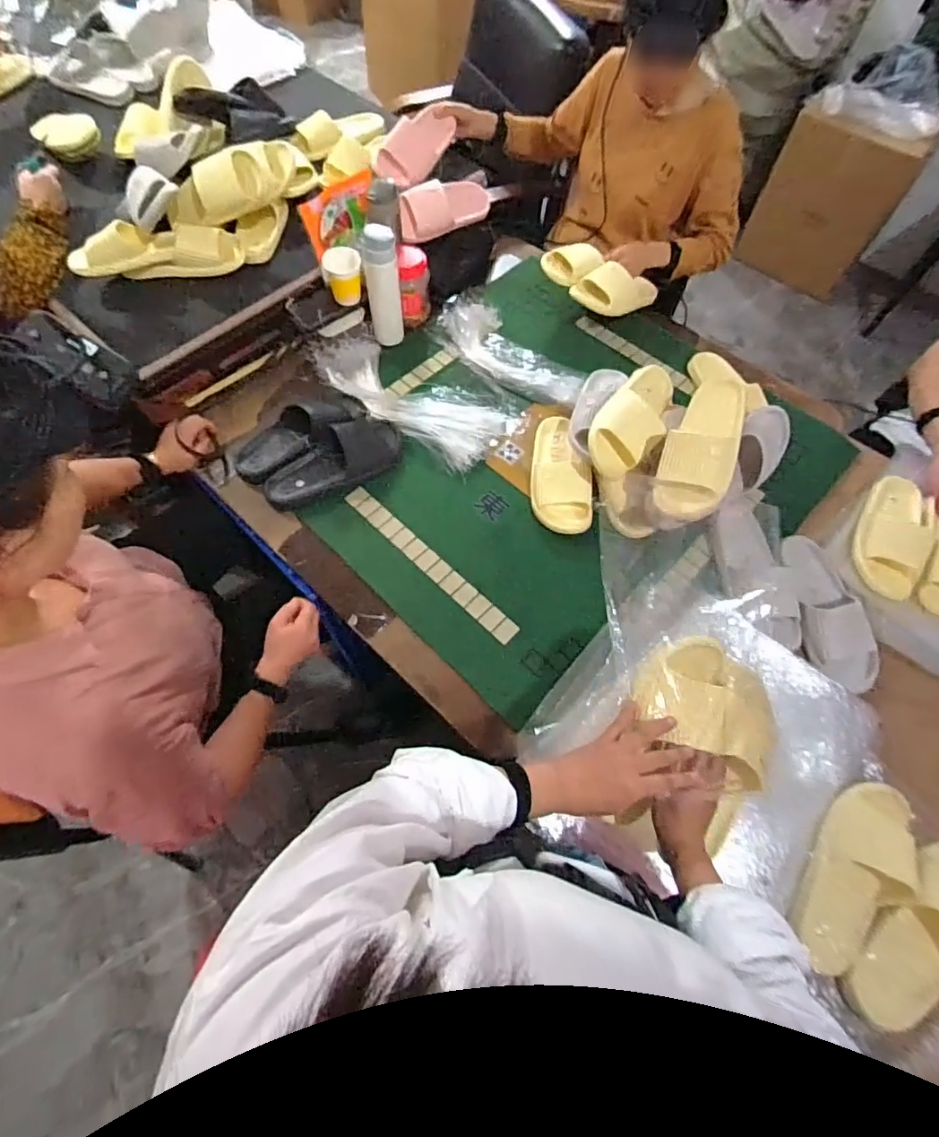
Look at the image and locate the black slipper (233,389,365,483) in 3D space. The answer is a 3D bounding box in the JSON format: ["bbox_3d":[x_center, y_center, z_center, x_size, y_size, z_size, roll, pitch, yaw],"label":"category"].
[{"bbox_3d":[-0.317,-0.255,1.012,0.264,0.077,0.117,-30,69,-16],"label":"black slipper"}]

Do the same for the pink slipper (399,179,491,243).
[{"bbox_3d":[-0.061,-0.804,1.196,0.202,0.103,0.072,-19,24,2],"label":"pink slipper"}]

